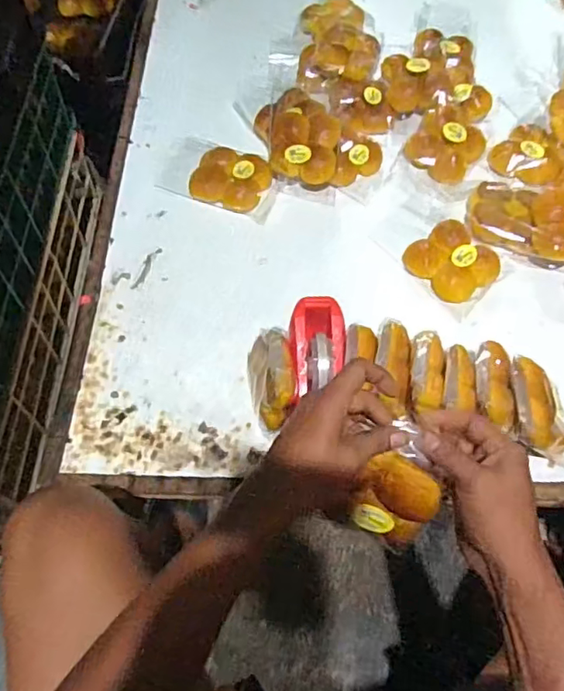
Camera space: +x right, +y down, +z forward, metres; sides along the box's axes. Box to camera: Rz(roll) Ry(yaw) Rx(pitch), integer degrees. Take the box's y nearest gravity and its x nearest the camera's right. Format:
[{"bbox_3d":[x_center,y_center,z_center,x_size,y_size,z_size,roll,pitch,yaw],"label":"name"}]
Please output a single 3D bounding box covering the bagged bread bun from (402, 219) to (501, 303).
[{"bbox_3d":[0.246,-0.125,0.817,0.108,0.033,0.117,0,61,0],"label":"bagged bread bun"}]

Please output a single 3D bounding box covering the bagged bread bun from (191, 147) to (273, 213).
[{"bbox_3d":[-0.082,-0.266,0.897,0.122,0.035,0.099,18,63,9],"label":"bagged bread bun"}]

